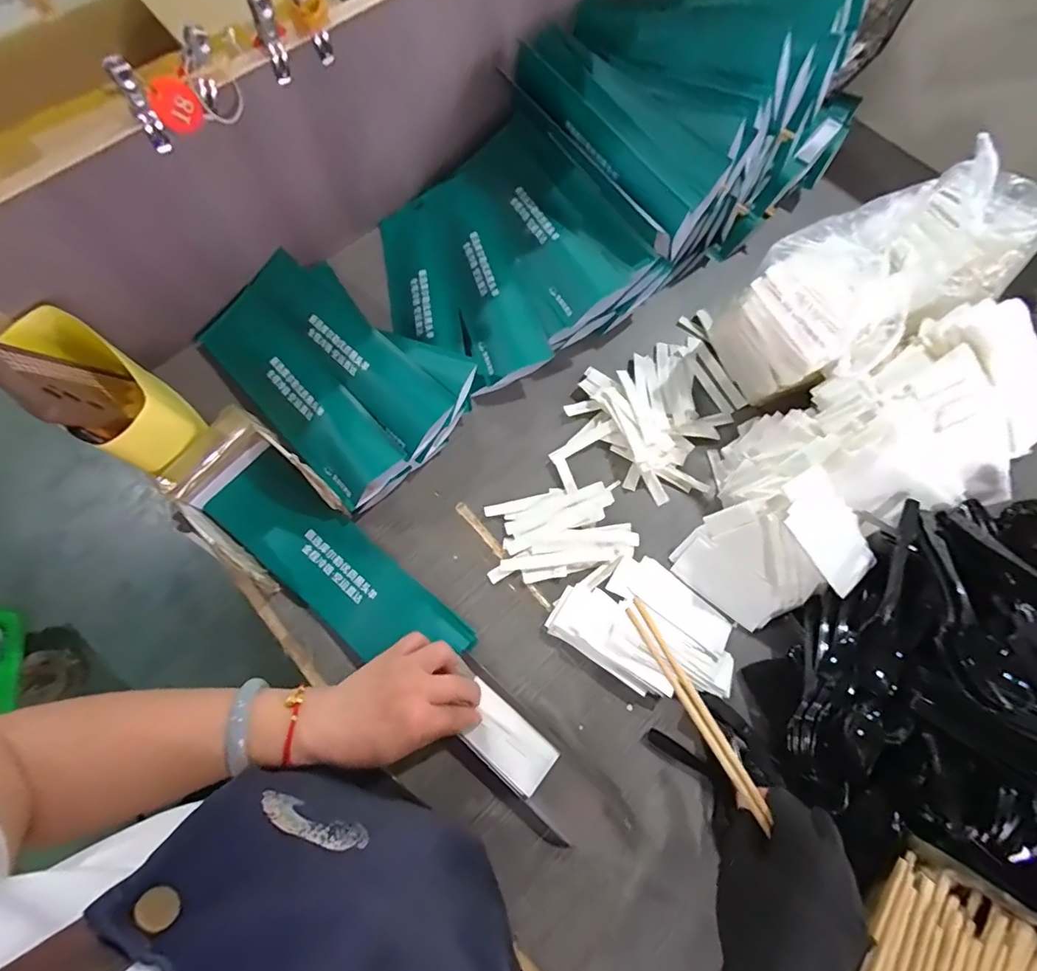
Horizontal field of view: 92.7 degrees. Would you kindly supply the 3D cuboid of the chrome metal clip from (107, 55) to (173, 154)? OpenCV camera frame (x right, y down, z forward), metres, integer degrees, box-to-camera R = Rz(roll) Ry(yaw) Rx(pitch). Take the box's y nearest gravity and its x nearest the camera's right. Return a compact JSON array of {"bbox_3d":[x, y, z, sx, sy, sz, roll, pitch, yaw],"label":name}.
[{"bbox_3d":[-0.287,-0.288,0.377,0.015,0.064,0.020,-22,75,-7],"label":"chrome metal clip"}]

